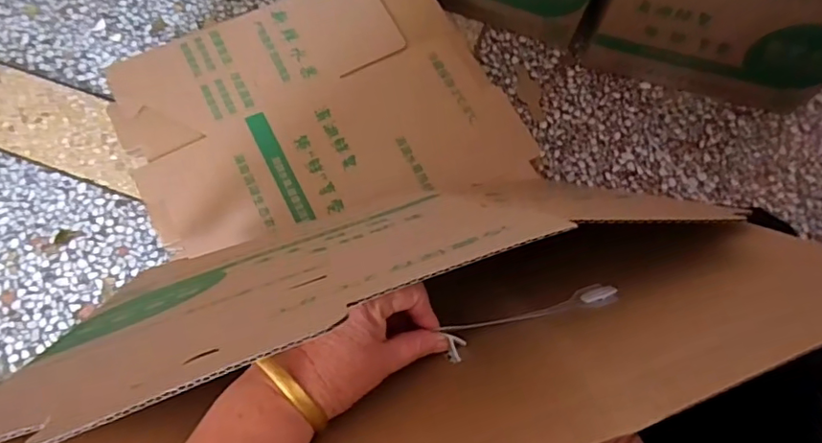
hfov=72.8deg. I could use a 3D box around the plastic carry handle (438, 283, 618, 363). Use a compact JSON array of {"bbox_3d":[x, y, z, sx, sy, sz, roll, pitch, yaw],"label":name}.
[{"bbox_3d":[0.080,0.065,0.371,0.120,0.025,0.023,-16,71,-7],"label":"plastic carry handle"}]

